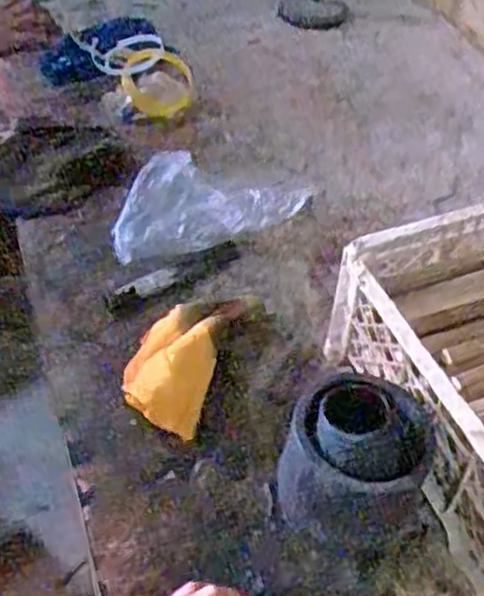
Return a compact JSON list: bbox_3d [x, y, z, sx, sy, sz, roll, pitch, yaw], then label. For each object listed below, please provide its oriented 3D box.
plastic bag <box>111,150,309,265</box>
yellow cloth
[{"bbox_3d":[-0.037,-0.104,0.835,0.211,0.067,0.095,-5,45,-11],"label":"plastic bag"},{"bbox_3d":[-0.051,0.046,0.701,0.088,0.033,0.171,20,46,15],"label":"yellow cloth"}]

